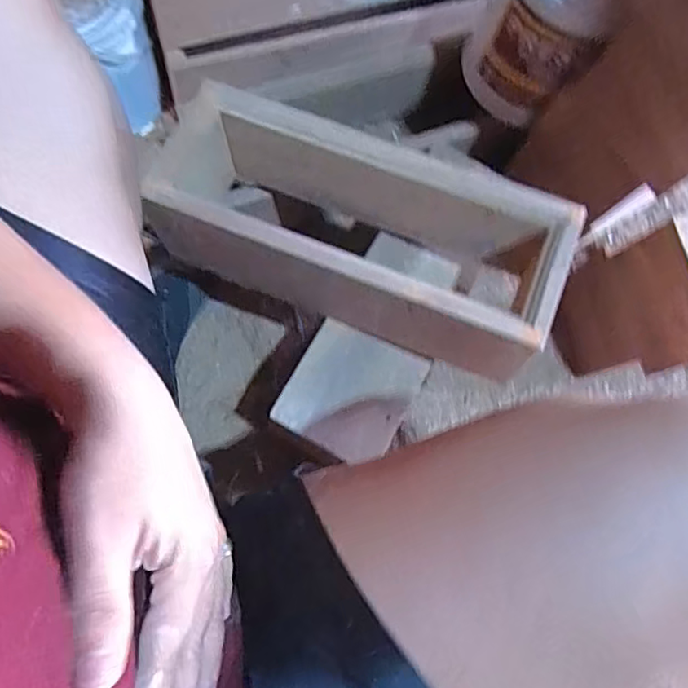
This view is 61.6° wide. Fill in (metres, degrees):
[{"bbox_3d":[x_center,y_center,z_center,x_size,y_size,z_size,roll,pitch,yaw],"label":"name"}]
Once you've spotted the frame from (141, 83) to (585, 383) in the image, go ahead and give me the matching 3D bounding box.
[{"bbox_3d":[0.012,-0.121,0.588,0.398,0.124,0.156,22,72,3],"label":"frame"}]

